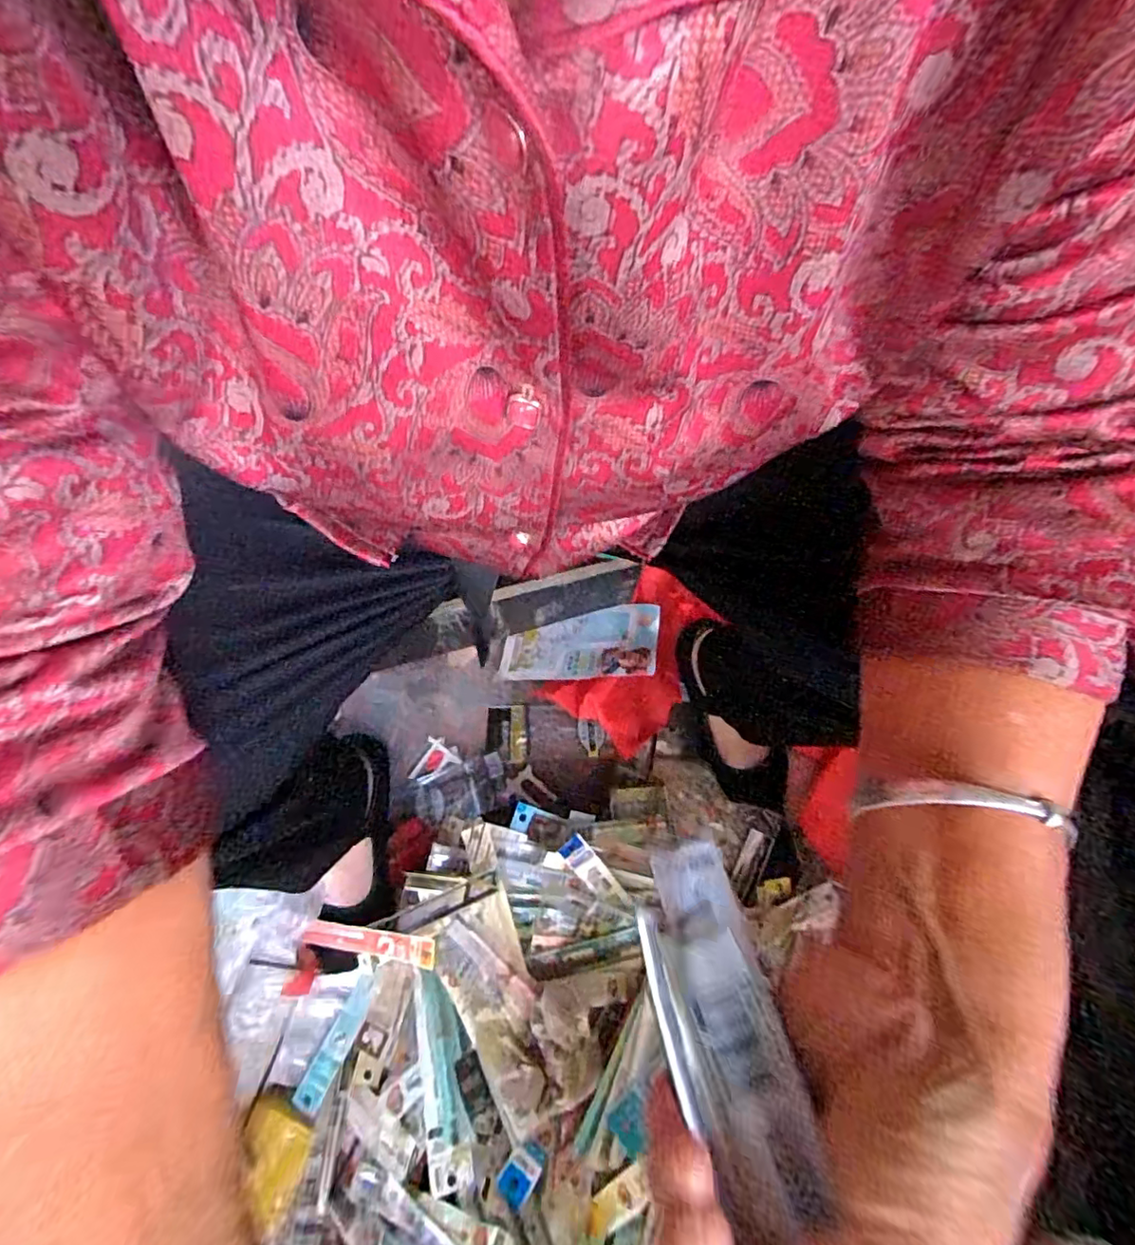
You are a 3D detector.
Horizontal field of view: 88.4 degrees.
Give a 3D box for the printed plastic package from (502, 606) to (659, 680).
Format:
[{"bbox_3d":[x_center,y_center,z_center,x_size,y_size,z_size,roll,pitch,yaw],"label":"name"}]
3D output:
[{"bbox_3d":[0.011,0.024,0.671,0.185,0.011,0.090,-5,53,20],"label":"printed plastic package"}]

